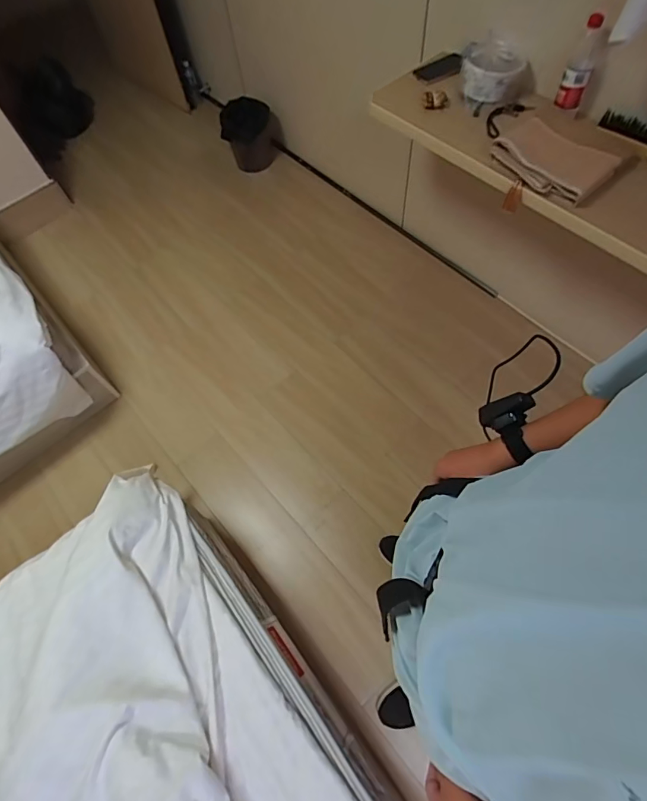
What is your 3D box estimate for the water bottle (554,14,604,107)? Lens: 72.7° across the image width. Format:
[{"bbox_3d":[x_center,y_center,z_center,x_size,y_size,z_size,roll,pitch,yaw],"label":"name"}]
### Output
[{"bbox_3d":[0.664,-0.858,1.127,0.066,0.211,0.054,25,68,16],"label":"water bottle"}]

